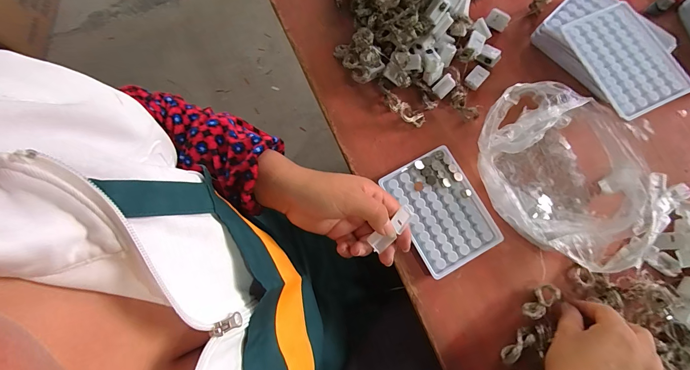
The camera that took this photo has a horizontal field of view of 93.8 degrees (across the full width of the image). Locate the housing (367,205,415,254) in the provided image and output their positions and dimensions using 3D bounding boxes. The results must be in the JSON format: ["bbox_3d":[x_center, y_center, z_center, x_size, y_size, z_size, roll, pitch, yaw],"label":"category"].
[{"bbox_3d":[0.050,0.043,0.327,0.054,0.010,0.015,-42,82,-14],"label":"housing"}]

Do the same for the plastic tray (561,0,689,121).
[{"bbox_3d":[0.319,-0.145,0.365,0.089,0.011,0.128,-24,80,-4],"label":"plastic tray"}]

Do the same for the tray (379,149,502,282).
[{"bbox_3d":[0.111,0.029,0.378,0.092,0.014,0.128,-27,81,-5],"label":"tray"}]

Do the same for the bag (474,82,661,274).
[{"bbox_3d":[0.249,-0.013,0.366,0.215,0.055,0.158,38,82,6],"label":"bag"}]

